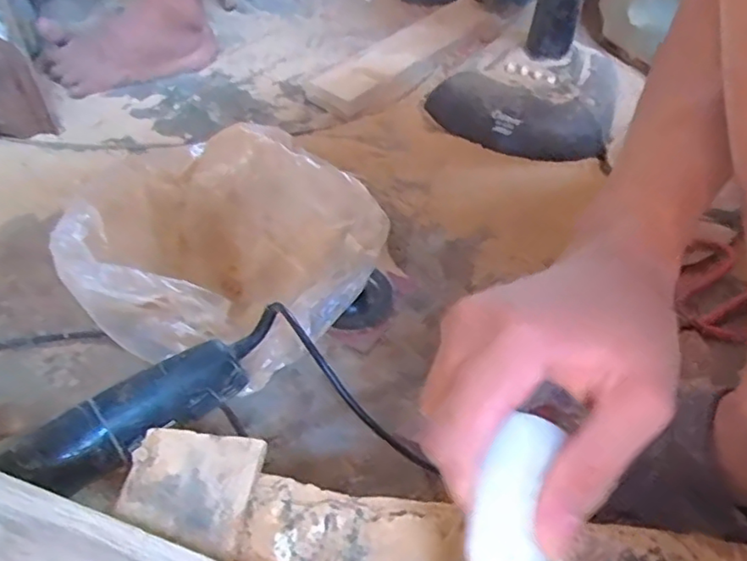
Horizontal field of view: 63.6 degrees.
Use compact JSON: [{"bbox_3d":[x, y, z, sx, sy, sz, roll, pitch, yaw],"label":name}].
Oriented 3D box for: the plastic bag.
[{"bbox_3d":[-0.156,-0.026,0.564,0.259,0.107,0.223,35,54,26],"label":"plastic bag"}]

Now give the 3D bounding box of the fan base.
[{"bbox_3d":[0.214,-0.275,0.820,0.233,0.065,0.266,19,49,14],"label":"fan base"}]

